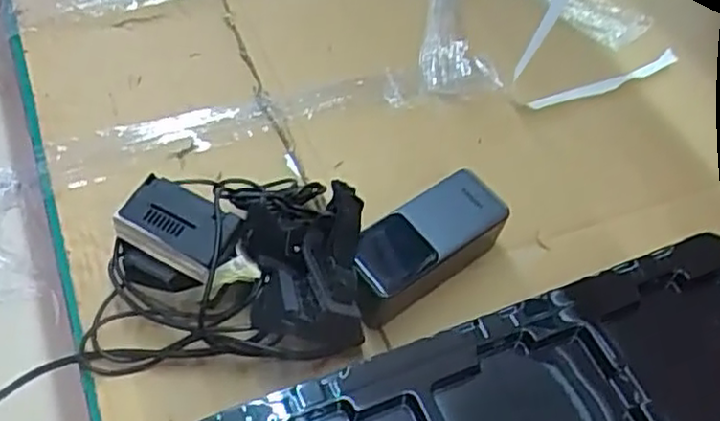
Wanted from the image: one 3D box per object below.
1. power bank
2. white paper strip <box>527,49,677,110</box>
[{"bbox_3d":[0.045,0.027,0.515,0.130,0.054,0.054,-30,61,-23],"label":"power bank"},{"bbox_3d":[0.232,-0.120,0.650,0.162,0.014,0.017,-21,58,-18],"label":"white paper strip"}]

